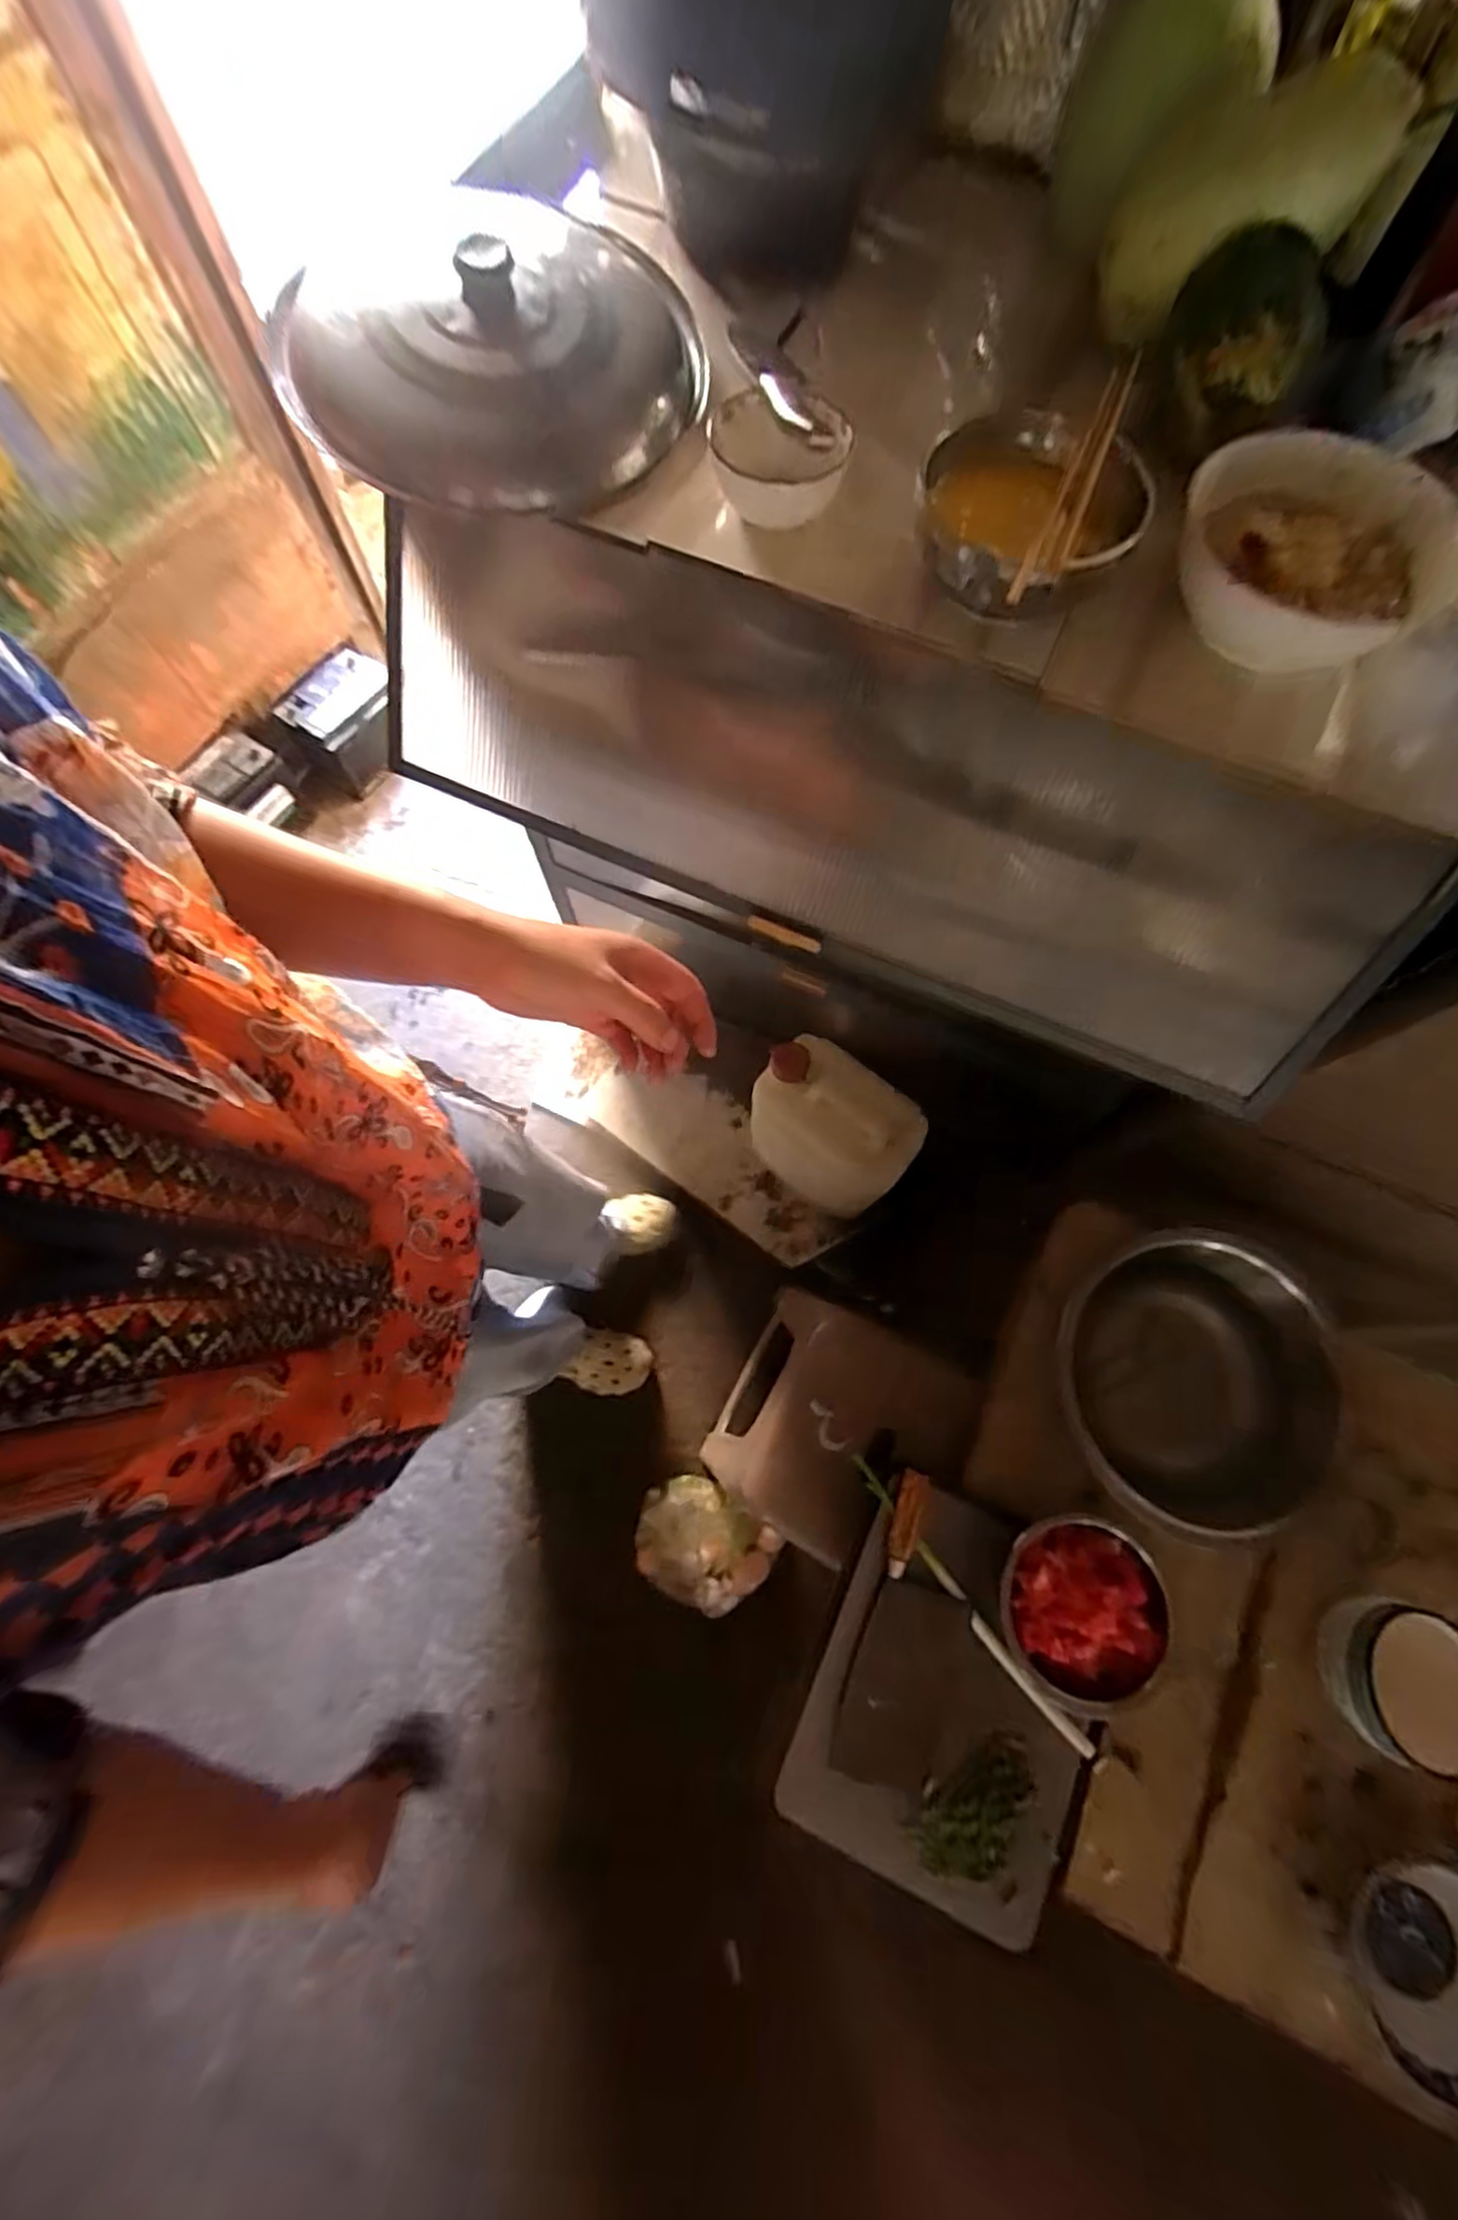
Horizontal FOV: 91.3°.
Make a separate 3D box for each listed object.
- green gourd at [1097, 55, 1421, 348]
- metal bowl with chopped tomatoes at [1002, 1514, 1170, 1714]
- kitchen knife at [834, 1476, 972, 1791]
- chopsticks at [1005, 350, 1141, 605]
[{"bbox_3d":[0.353,-0.635,0.498,0.161,0.118,0.089,28,80,7],"label":"green gourd"},{"bbox_3d":[0.366,0.513,0.727,0.160,0.052,0.159,0,77,1],"label":"metal bowl with chopped tomatoes"},{"bbox_3d":[0.196,0.551,0.757,0.102,0.024,0.286,19,79,6],"label":"kitchen knife"},{"bbox_3d":[0.225,-0.404,0.454,0.023,0.026,0.259,24,79,7],"label":"chopsticks"}]

